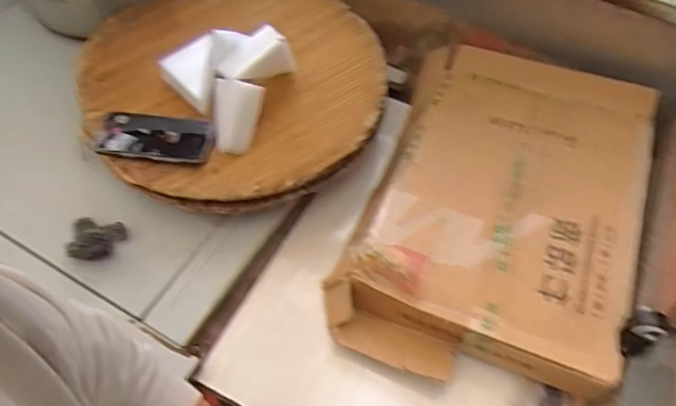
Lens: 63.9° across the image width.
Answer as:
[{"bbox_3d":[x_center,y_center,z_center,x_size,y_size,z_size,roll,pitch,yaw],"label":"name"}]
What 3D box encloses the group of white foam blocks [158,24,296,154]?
[{"bbox_3d":[-0.181,-0.185,0.791,0.172,0.100,0.175,20,57,9],"label":"group of white foam blocks"}]

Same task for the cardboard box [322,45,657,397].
[{"bbox_3d":[0.243,-0.011,0.801,0.367,0.083,0.579,21,57,9],"label":"cardboard box"}]

